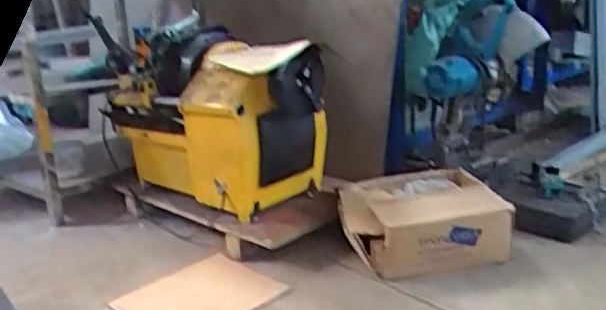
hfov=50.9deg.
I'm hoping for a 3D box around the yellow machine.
[{"bbox_3d":[-0.241,-0.126,1.792,0.664,0.436,0.281,11,22,37],"label":"yellow machine"}]

